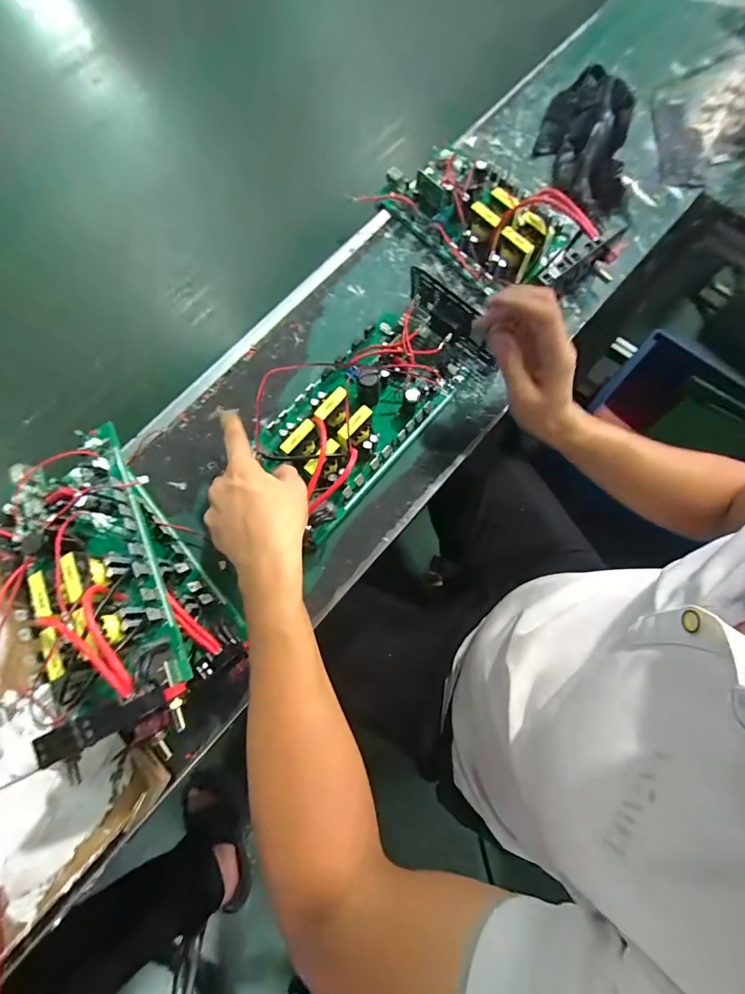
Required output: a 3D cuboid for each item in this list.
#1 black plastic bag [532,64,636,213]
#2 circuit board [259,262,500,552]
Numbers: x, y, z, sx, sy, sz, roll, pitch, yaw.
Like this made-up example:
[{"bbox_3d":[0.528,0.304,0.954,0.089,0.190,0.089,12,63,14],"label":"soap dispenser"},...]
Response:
[{"bbox_3d":[0.267,-0.461,0.517,0.098,0.061,0.195,-1,75,1],"label":"black plastic bag"},{"bbox_3d":[-0.006,-0.105,0.431,0.131,0.059,0.304,38,79,10],"label":"circuit board"}]

